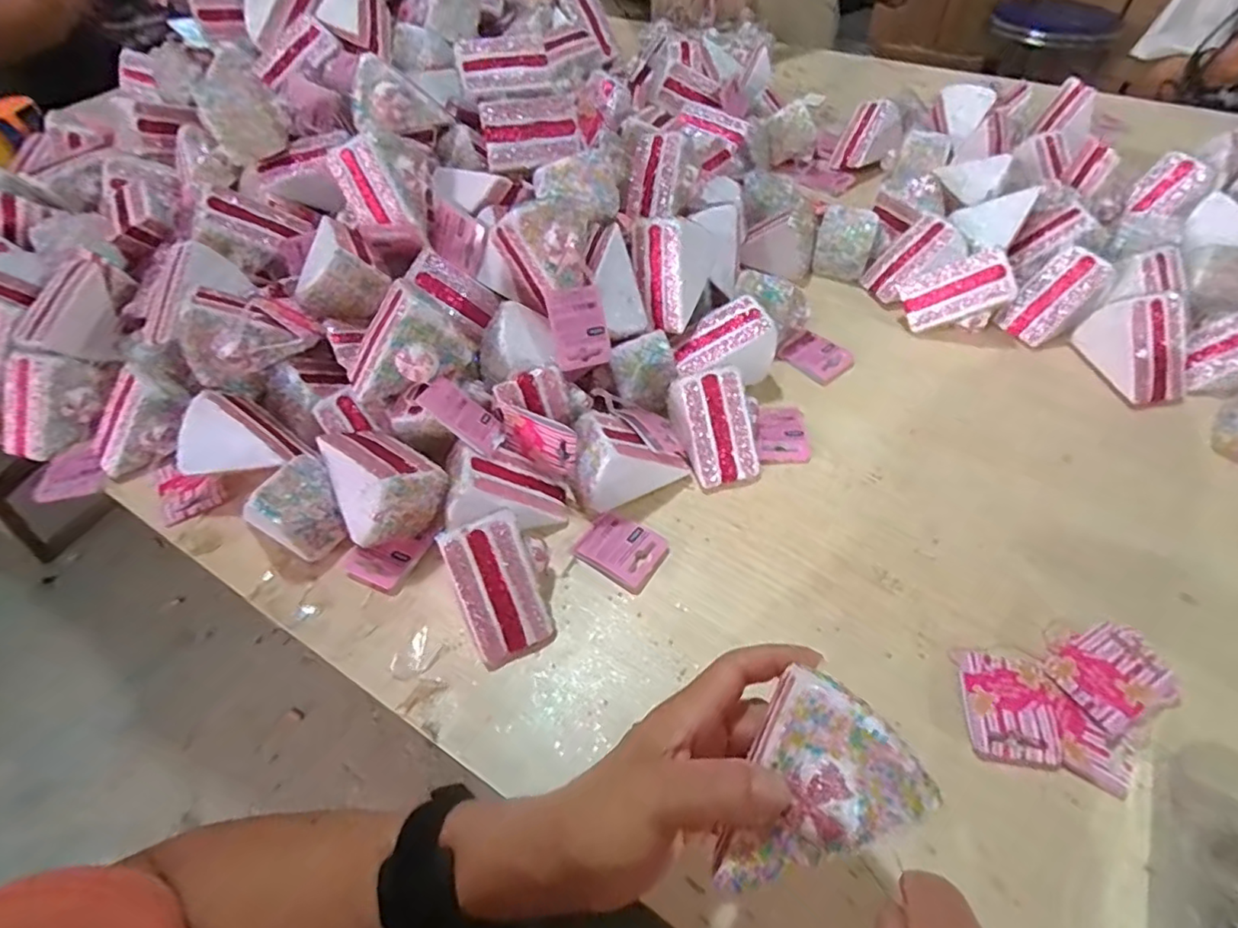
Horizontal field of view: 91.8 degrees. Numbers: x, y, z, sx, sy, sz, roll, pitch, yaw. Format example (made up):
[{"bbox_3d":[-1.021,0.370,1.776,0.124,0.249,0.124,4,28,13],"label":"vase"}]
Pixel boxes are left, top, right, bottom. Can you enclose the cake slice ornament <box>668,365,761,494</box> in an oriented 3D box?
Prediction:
[{"bbox_3d":[0.076,-0.027,0.463,0.058,0.063,0.072,-13,54,-9],"label":"cake slice ornament"}]

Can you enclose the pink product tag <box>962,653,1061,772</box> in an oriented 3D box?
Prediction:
[{"bbox_3d":[0.235,0.147,0.359,0.051,0.005,0.060,9,53,9],"label":"pink product tag"}]

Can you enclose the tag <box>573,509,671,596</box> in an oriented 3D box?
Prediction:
[{"bbox_3d":[0.003,0.060,0.429,0.056,0.008,0.048,27,57,22],"label":"tag"}]

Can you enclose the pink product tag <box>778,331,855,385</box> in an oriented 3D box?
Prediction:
[{"bbox_3d":[0.183,-0.099,0.554,0.043,0.010,0.056,-36,59,-23],"label":"pink product tag"}]

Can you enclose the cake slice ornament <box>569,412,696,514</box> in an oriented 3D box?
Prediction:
[{"bbox_3d":[0.005,-0.008,0.447,0.087,0.059,0.051,-23,56,-16],"label":"cake slice ornament"}]

